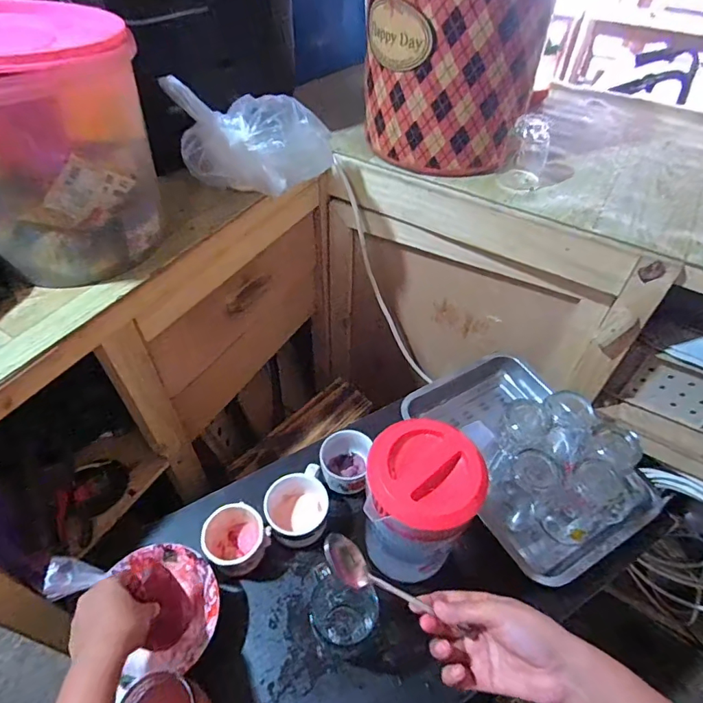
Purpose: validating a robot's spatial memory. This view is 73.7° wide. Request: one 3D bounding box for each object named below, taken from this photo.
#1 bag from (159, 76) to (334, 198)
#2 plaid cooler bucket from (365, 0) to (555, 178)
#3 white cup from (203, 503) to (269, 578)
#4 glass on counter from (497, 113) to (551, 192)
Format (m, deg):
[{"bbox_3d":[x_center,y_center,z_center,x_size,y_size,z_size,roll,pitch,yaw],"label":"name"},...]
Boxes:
[{"bbox_3d":[-0.132,-0.298,0.666,0.219,0.119,0.113,-8,51,-8],"label":"bag"},{"bbox_3d":[0.155,-0.455,0.698,0.196,0.351,0.212,-29,57,-22],"label":"plaid cooler bucket"},{"bbox_3d":[-0.157,0.247,0.623,0.081,0.064,0.075,0,50,-1],"label":"white cup"},{"bbox_3d":[0.269,-0.301,0.727,0.064,0.101,0.055,22,53,16],"label":"glass on counter"}]

